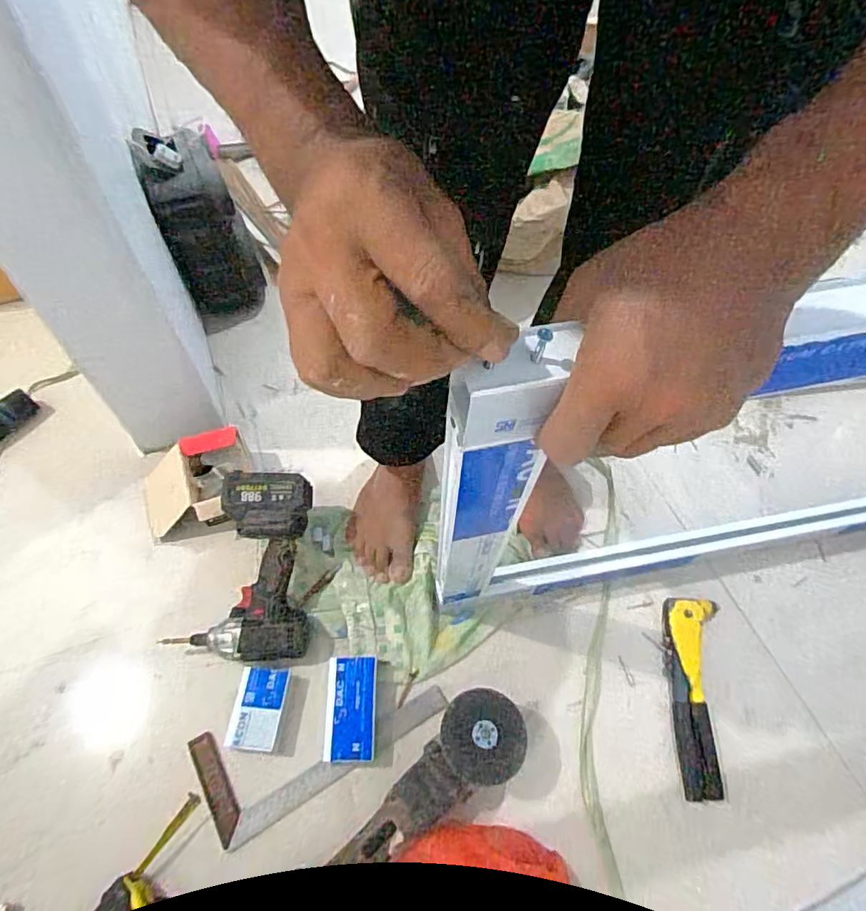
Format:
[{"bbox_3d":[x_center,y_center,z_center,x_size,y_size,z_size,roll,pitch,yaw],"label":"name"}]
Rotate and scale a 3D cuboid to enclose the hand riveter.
[{"bbox_3d":[0.339,0.310,0.720,0.068,0.020,0.246,13,59,7],"label":"hand riveter"}]

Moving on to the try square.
[{"bbox_3d":[-0.143,0.349,0.700,0.301,0.022,0.129,-26,62,-16],"label":"try square"}]

